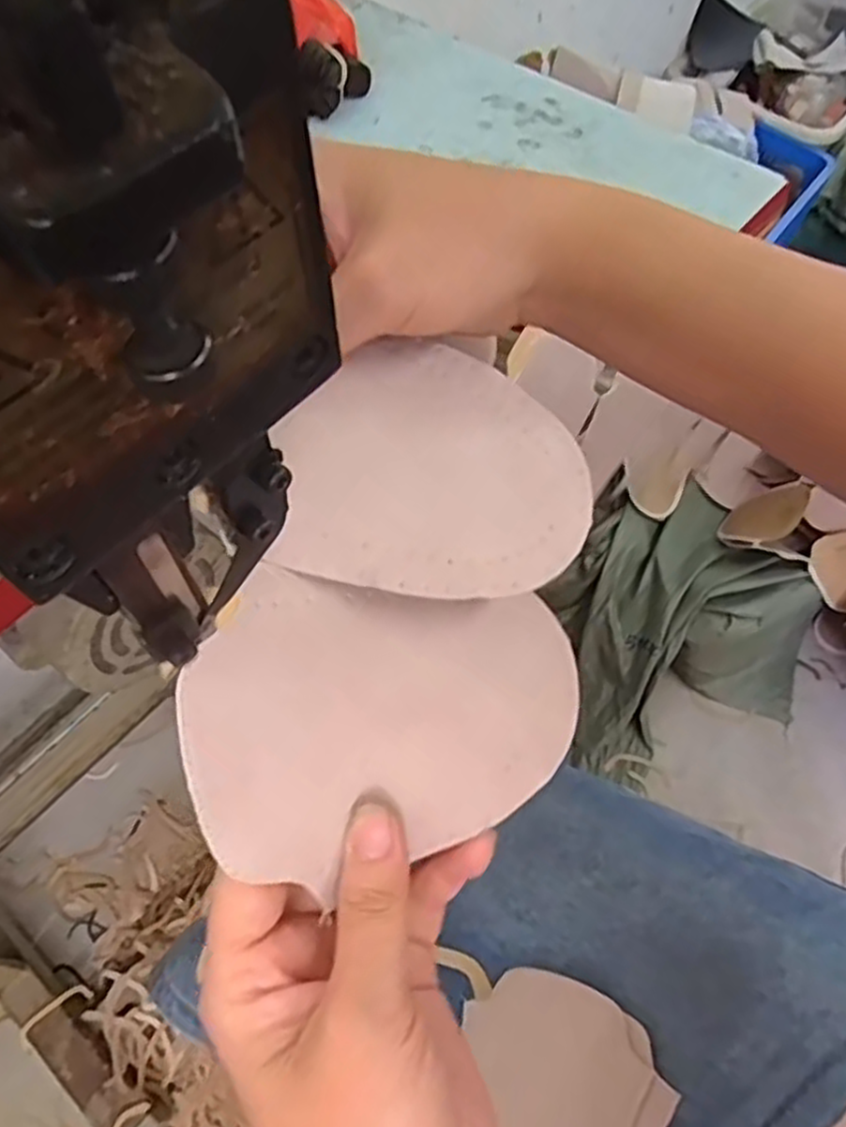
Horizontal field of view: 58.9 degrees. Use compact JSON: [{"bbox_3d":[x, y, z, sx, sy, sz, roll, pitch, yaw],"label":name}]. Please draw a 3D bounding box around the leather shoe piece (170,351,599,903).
[{"bbox_3d":[-0.007,0.008,0.215,0.120,0.024,0.145,-5,88,-25],"label":"leather shoe piece"}]

